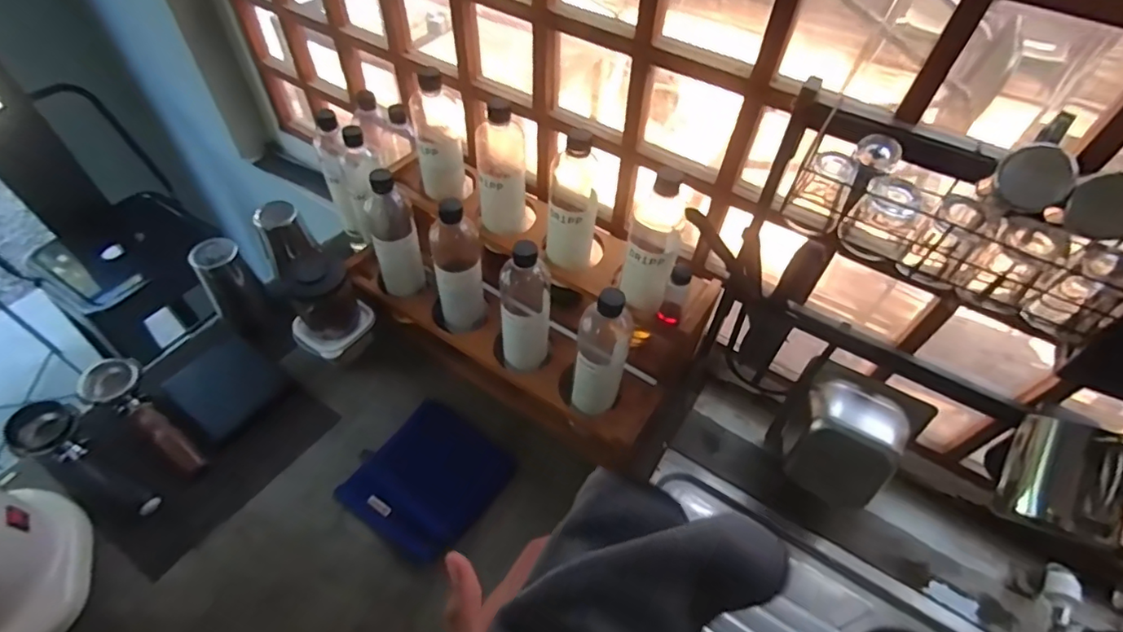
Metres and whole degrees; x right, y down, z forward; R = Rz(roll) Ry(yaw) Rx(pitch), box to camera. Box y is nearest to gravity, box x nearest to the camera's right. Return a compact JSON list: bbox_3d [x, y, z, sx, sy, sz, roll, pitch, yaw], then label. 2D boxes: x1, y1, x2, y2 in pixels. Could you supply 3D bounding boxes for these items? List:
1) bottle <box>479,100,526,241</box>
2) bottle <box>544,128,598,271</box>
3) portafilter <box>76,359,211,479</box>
[{"bbox_3d":[-0.081,-0.199,0.733,0.061,0.177,0.057,1,51,-3],"label":"bottle"},{"bbox_3d":[0.015,-0.149,0.707,0.063,0.192,0.065,6,51,1],"label":"bottle"},{"bbox_3d":[-0.593,0.142,0.770,0.234,0.051,0.071,31,56,20],"label":"portafilter"}]

